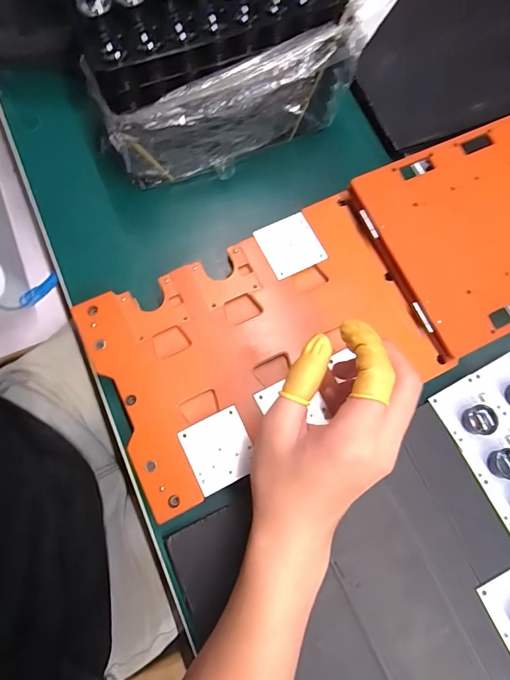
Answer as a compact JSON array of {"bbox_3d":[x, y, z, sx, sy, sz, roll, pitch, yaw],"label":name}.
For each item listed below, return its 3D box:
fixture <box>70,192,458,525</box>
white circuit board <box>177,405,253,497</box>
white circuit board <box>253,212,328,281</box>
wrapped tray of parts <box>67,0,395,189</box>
[{"bbox_3d":[0.006,-0.001,0.295,0.237,0.020,0.161,-26,77,-5],"label":"fixture"},{"bbox_3d":[-0.025,0.077,0.270,0.044,0.004,0.047,-25,76,-9],"label":"white circuit board"},{"bbox_3d":[0.028,-0.077,0.316,0.046,0.006,0.046,-24,76,-9],"label":"white circuit board"},{"bbox_3d":[-0.026,-0.224,0.315,0.216,0.133,0.117,-23,77,-9],"label":"wrapped tray of parts"}]

